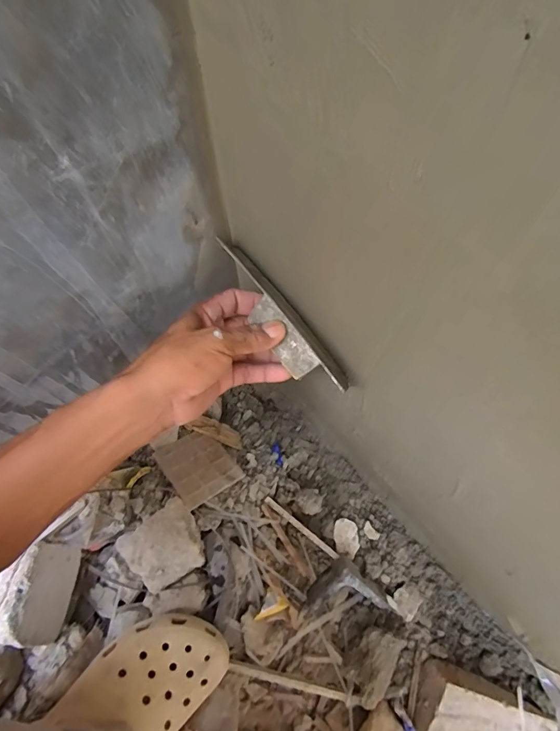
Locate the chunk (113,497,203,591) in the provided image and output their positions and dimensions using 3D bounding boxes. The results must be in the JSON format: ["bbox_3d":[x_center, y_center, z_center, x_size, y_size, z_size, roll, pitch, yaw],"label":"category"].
[{"bbox_3d":[-0.138,0.221,0.509,0.086,0.032,0.080,-36,73,-13],"label":"chunk"}]

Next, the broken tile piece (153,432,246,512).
[{"bbox_3d":[-0.108,0.132,0.550,0.080,0.007,0.099,-26,48,-30],"label":"broken tile piece"}]

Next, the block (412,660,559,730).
[{"bbox_3d":[0.234,0.405,0.462,0.158,0.046,0.082,20,70,8],"label":"block"}]

